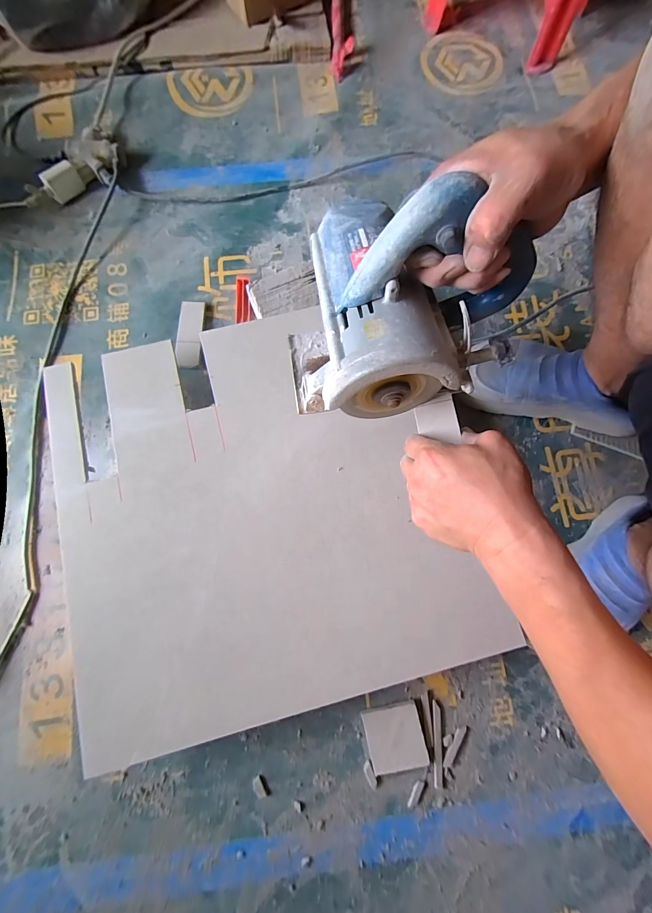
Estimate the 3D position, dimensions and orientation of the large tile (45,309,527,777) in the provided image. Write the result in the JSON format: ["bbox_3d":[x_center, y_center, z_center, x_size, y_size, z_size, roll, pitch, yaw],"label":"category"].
[{"bbox_3d":[-0.079,0.052,0.415,0.489,0.015,0.480,-15,78,-3],"label":"large tile"}]

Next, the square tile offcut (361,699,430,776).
[{"bbox_3d":[0.088,0.356,0.416,0.070,0.012,0.072,-12,80,-4],"label":"square tile offcut"}]

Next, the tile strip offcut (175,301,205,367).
[{"bbox_3d":[-0.216,-0.195,0.520,0.037,0.011,0.108,2,79,-1],"label":"tile strip offcut"}]

